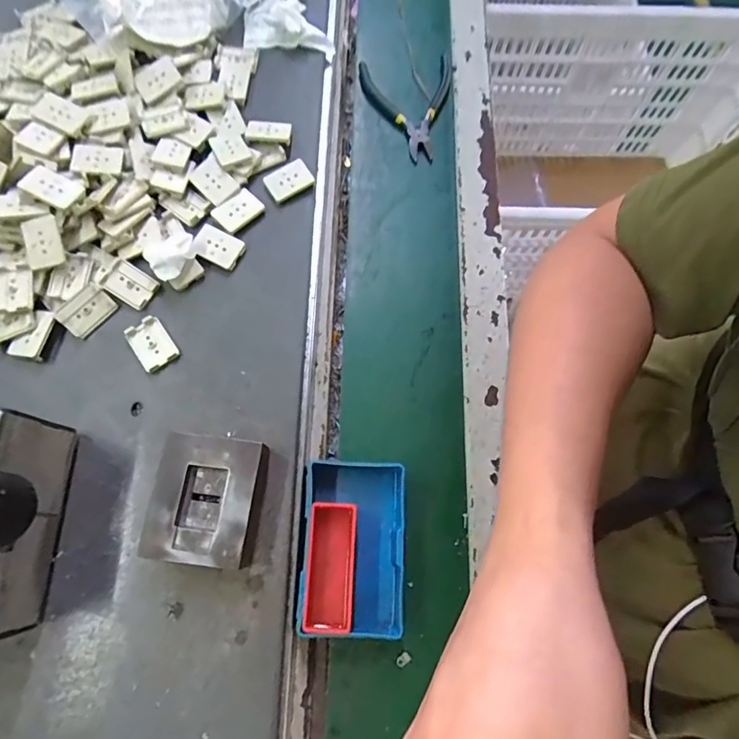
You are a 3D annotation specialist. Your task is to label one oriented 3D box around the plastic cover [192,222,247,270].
[{"bbox_3d":[-0.123,-0.098,0.390,0.039,0.007,0.027,26,73,6],"label":"plastic cover"}]

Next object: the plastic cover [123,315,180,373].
[{"bbox_3d":[-0.165,-0.020,0.367,0.027,0.007,0.039,-35,77,-12],"label":"plastic cover"}]

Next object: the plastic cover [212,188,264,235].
[{"bbox_3d":[-0.109,-0.132,0.398,0.027,0.005,0.036,42,75,11],"label":"plastic cover"}]

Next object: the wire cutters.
[{"bbox_3d":[0.041,-0.257,0.473,0.088,0.016,0.116,-6,72,-4],"label":"wire cutters"}]

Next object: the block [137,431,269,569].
[{"bbox_3d":[-0.106,0.087,0.326,0.069,0.027,0.079,8,72,0],"label":"block"}]

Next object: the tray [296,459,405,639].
[{"bbox_3d":[-0.010,0.126,0.346,0.071,0.027,0.116,3,72,-1],"label":"tray"}]

